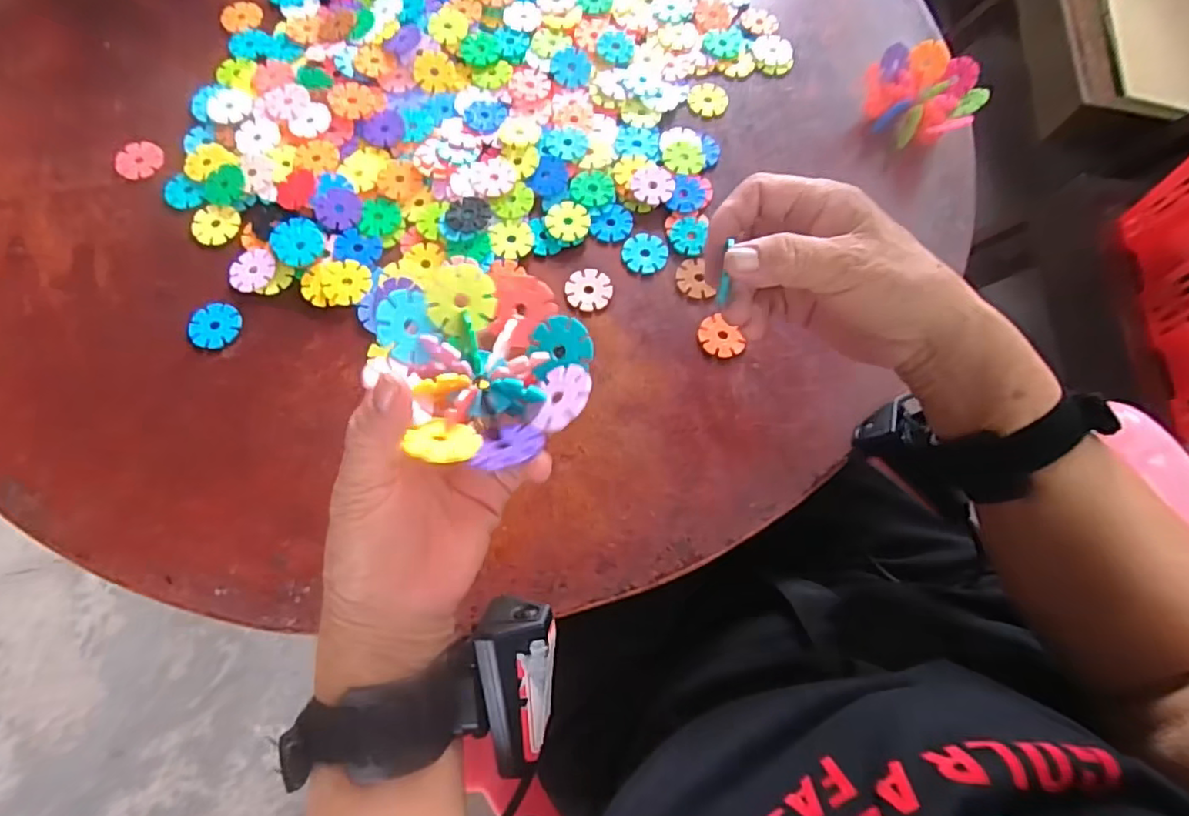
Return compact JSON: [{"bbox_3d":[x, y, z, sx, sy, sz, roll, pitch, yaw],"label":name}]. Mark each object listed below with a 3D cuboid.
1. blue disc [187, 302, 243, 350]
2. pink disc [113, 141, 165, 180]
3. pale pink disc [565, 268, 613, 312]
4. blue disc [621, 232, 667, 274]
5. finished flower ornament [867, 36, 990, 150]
[{"bbox_3d":[-0.251,-0.055,0.404,0.030,0.005,0.033,0,71,-1],"label":"blue disc"},{"bbox_3d":[-0.335,-0.183,0.450,0.032,0.004,0.033,24,72,7],"label":"pink disc"},{"bbox_3d":[-0.004,-0.083,0.426,0.032,0.004,0.031,0,71,-1],"label":"pale pink disc"},{"bbox_3d":[0.036,-0.111,0.433,0.032,0.004,0.031,0,71,-1],"label":"blue disc"},{"bbox_3d":[0.253,-0.241,0.473,0.071,0.039,0.079,-41,77,-14],"label":"finished flower ornament"}]

